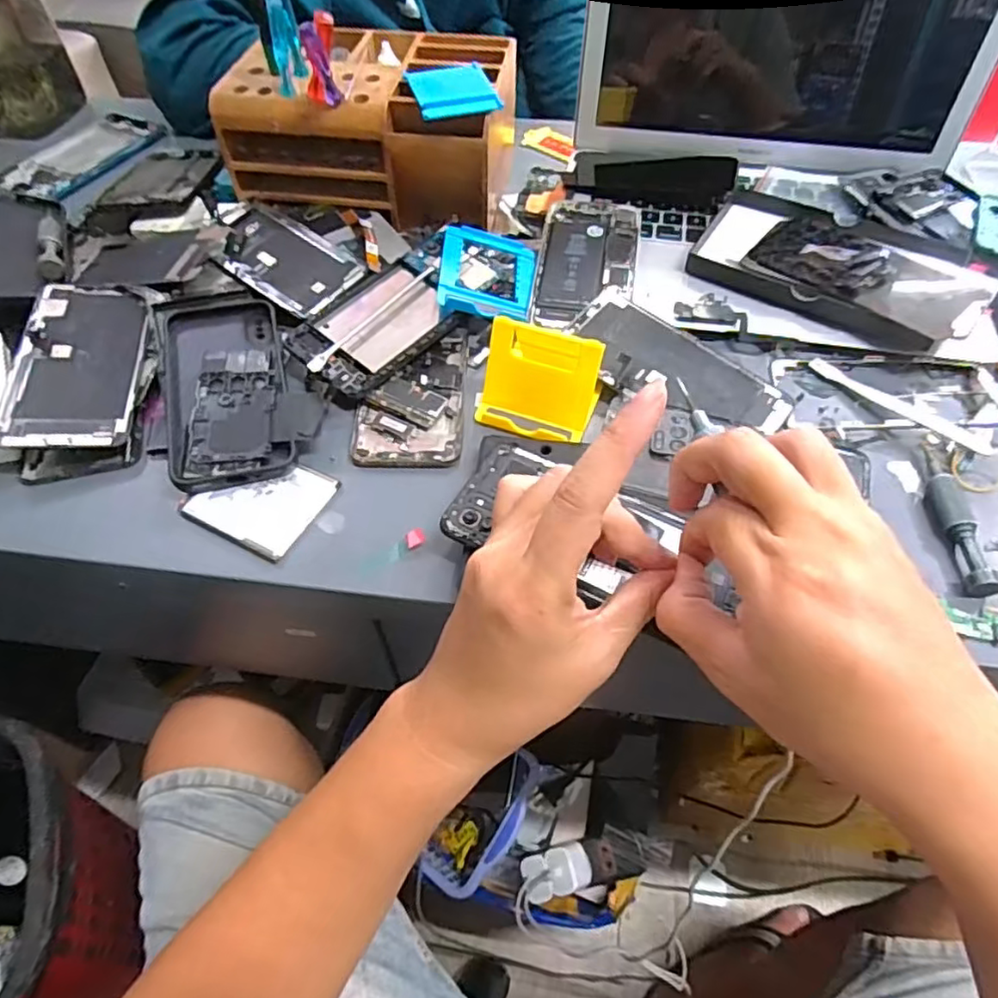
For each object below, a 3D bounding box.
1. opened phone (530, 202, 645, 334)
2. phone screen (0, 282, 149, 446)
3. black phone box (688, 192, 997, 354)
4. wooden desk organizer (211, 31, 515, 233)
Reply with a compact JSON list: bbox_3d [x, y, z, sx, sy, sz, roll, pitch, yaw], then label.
[{"bbox_3d":[0.068,-0.185,0.490,0.073,0.011,0.145,8,55,6],"label":"opened phone"},{"bbox_3d":[-0.277,-0.093,0.426,0.072,0.006,0.141,-1,56,-16],"label":"phone screen"},{"bbox_3d":[0.252,-0.179,0.476,0.194,0.024,0.117,30,60,20],"label":"black phone box"},{"bbox_3d":[-0.099,-0.308,0.520,0.211,0.102,0.137,6,55,5],"label":"wooden desk organizer"}]

